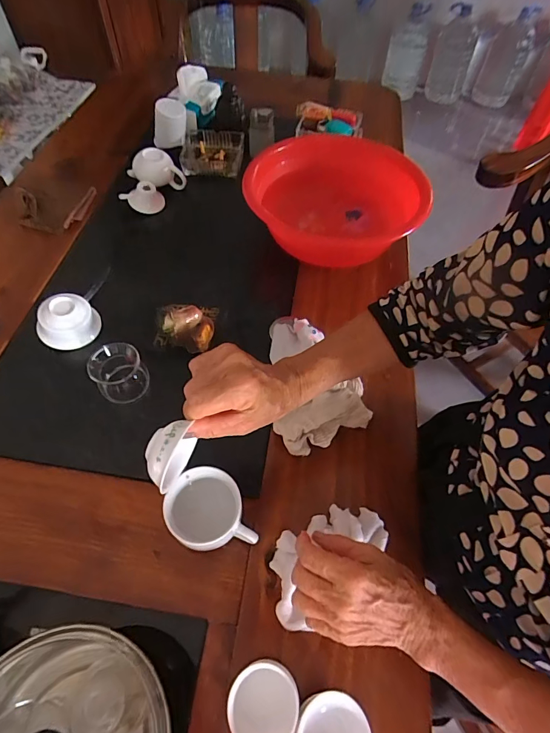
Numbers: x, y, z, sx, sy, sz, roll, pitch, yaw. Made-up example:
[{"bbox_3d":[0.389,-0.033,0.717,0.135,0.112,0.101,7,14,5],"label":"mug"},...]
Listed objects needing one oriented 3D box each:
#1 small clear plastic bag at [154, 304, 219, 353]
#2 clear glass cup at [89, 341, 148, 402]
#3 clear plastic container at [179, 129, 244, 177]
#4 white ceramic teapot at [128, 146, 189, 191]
[{"bbox_3d":[-0.135,-0.059,0.593,0.088,0.019,0.085,0,56,-1],"label":"small clear plastic bag"},{"bbox_3d":[-0.203,0.009,0.523,0.063,0.063,0.058,1,56,-1],"label":"clear glass cup"},{"bbox_3d":[-0.130,-0.457,0.843,0.122,0.038,0.134,1,56,0],"label":"clear plastic container"},{"bbox_3d":[-0.234,-0.386,0.784,0.086,0.071,0.079,-26,61,-18],"label":"white ceramic teapot"}]

